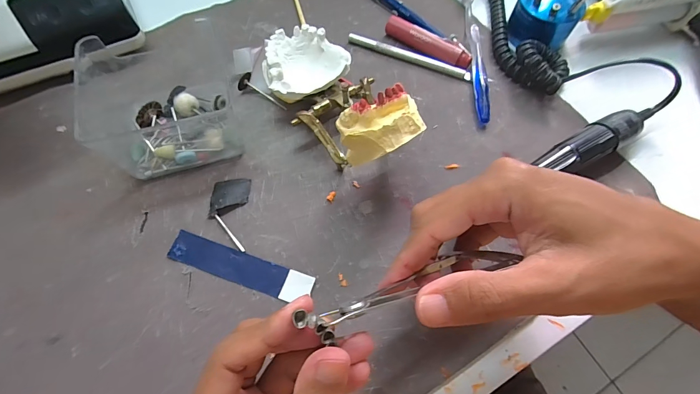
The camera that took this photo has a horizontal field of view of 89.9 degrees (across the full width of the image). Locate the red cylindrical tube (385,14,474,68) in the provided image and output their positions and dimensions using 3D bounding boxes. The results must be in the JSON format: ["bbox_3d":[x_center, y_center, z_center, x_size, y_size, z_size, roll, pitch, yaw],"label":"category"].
[{"bbox_3d":[0.072,-0.144,0.331,0.088,0.019,0.016,31,68,12],"label":"red cylindrical tube"}]

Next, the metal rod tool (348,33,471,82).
[{"bbox_3d":[0.055,-0.132,0.330,0.119,0.011,0.007,22,66,8],"label":"metal rod tool"}]

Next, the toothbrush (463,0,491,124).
[{"bbox_3d":[0.118,-0.148,0.331,0.013,0.021,0.182,4,65,0],"label":"toothbrush"}]

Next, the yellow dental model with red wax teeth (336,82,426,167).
[{"bbox_3d":[0.019,-0.043,0.218,0.048,0.027,0.033,-20,67,-11],"label":"yellow dental model with red wax teeth"}]

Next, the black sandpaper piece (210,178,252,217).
[{"bbox_3d":[-0.090,-0.001,0.264,0.027,0.008,0.030,-1,65,-2],"label":"black sandpaper piece"}]

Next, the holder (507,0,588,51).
[{"bbox_3d":[0.186,-0.178,0.325,0.057,0.067,0.061,32,68,12],"label":"holder"}]

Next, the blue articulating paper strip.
[{"bbox_3d":[-0.075,0.049,0.242,0.101,0.004,0.021,18,66,7],"label":"blue articulating paper strip"}]

